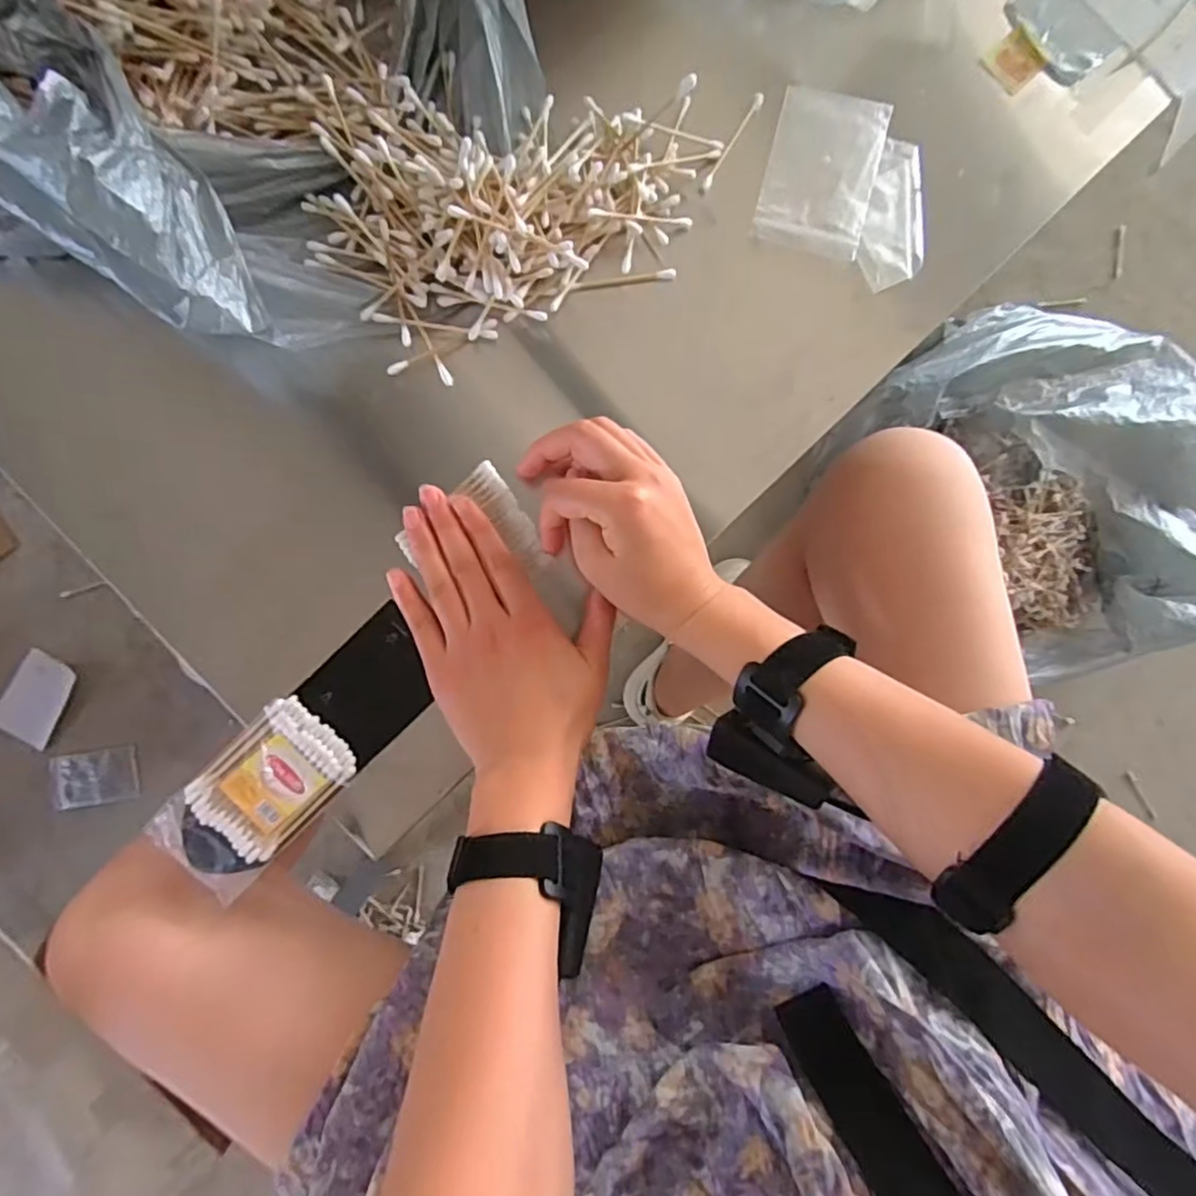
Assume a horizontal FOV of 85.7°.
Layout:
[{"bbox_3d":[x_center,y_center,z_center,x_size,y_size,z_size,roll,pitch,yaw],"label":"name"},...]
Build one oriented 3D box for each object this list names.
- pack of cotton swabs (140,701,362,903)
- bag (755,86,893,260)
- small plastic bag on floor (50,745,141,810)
[{"bbox_3d":[-0.193,0.112,0.363,0.063,0.010,0.107,45,87,-1],"label":"pack of cotton swabs"},{"bbox_3d":[0.140,-0.265,0.401,0.066,0.004,0.095,14,91,-1],"label":"bag"},{"bbox_3d":[-0.640,0.229,0.824,0.097,0.008,0.068,-9,83,-8],"label":"small plastic bag on floor"}]

